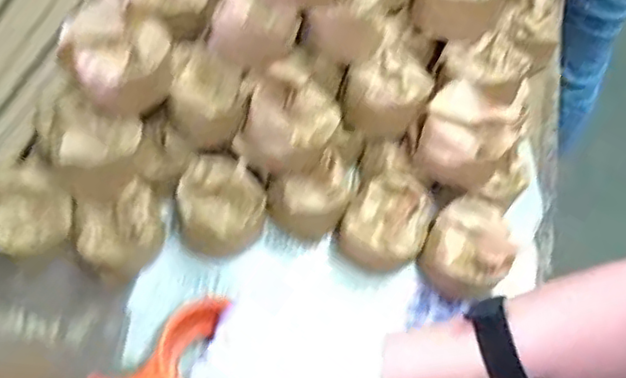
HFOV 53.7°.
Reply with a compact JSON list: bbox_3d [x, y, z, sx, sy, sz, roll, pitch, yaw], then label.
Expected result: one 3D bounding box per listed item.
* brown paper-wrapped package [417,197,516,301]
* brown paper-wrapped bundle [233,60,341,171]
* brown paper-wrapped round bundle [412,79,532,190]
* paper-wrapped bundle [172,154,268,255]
[{"bbox_3d":[0.136,0.053,0.537,0.072,0.058,0.077,25,62,10],"label":"brown paper-wrapped package"},{"bbox_3d":[-0.020,-0.060,0.526,0.075,0.060,0.080,33,63,14],"label":"brown paper-wrapped bundle"},{"bbox_3d":[0.134,-0.049,0.535,0.073,0.063,0.078,2,60,-4],"label":"brown paper-wrapped round bundle"},{"bbox_3d":[-0.082,0.013,0.545,0.075,0.058,0.081,1,60,-3],"label":"paper-wrapped bundle"}]

